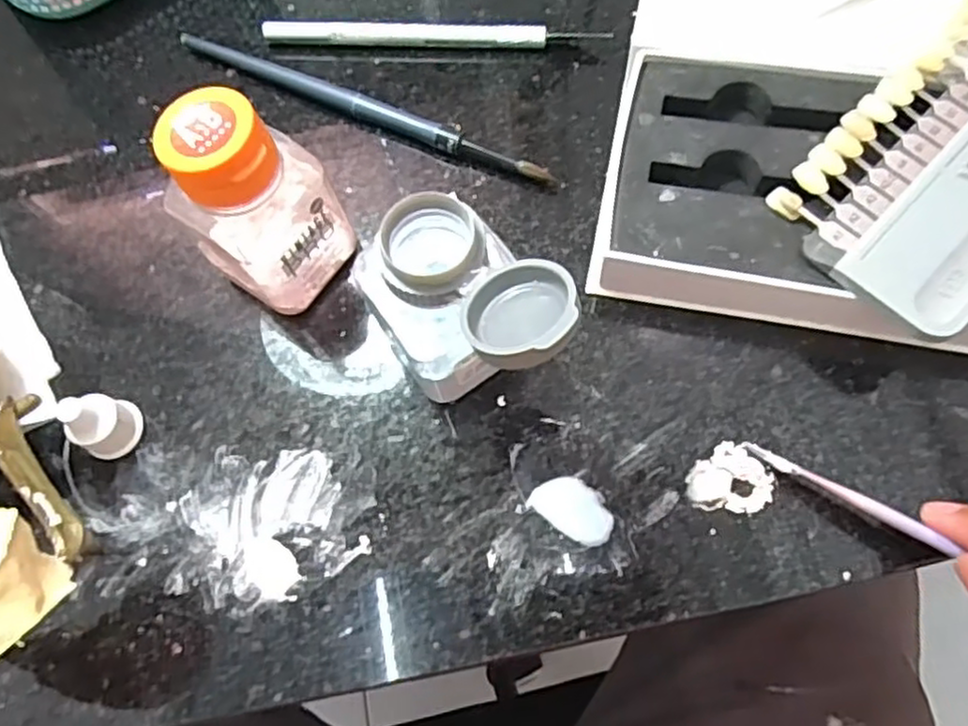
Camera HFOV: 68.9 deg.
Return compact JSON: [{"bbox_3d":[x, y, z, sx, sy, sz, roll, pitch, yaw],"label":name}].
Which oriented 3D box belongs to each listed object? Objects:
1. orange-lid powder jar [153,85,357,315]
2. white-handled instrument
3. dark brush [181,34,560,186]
[{"bbox_3d":[-0.073,-0.049,0.226,0.041,0.073,0.042,-41,73,-10],"label":"orange-lid powder jar"},{"bbox_3d":[-0.021,-0.132,0.285,0.135,0.008,0.010,2,71,4],"label":"white-handled instrument"},{"bbox_3d":[-0.049,-0.100,0.275,0.163,0.008,0.008,25,74,11],"label":"dark brush"}]

